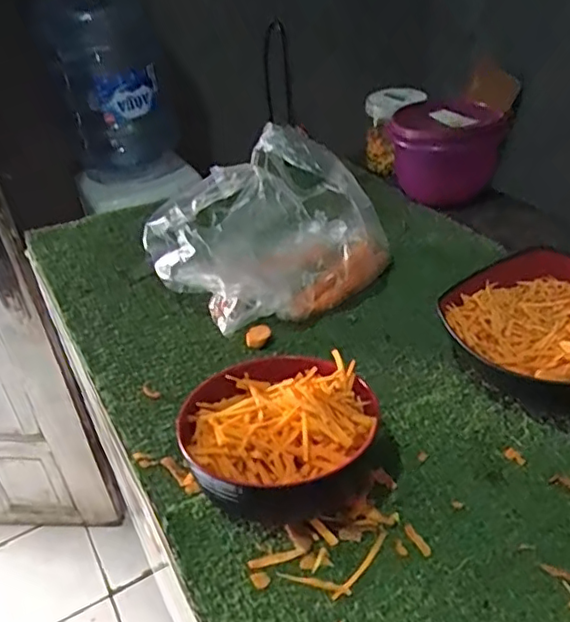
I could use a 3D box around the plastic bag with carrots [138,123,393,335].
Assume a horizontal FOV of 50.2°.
[{"bbox_3d":[-0.007,-0.093,0.654,0.171,0.147,0.223,21,44,32],"label":"plastic bag with carrots"}]

